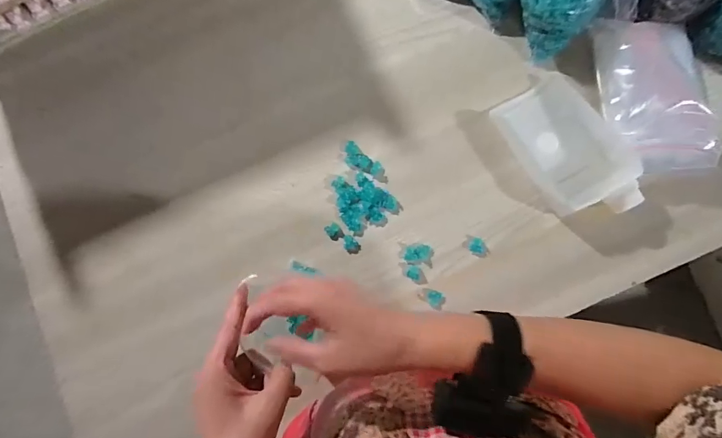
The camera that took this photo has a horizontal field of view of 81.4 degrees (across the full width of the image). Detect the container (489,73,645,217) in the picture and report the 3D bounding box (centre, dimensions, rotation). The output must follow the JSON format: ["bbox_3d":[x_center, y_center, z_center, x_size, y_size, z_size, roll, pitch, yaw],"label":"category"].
[{"bbox_3d":[0.271,-0.095,0.551,0.116,0.048,0.204,-27,80,-2],"label":"container"}]

